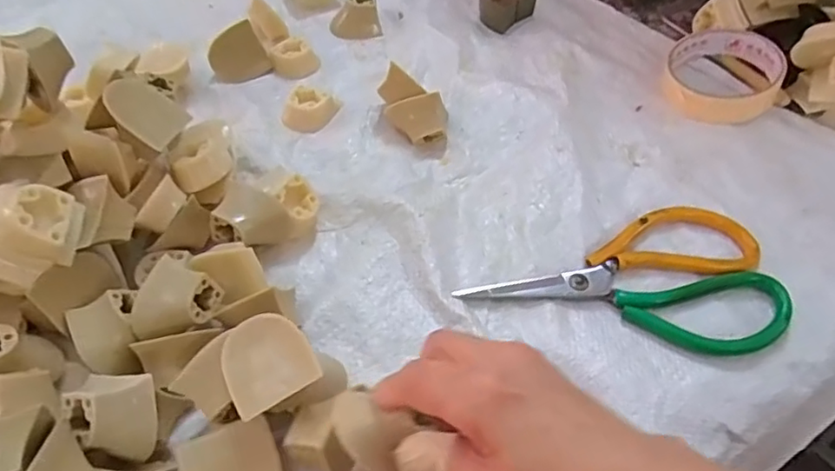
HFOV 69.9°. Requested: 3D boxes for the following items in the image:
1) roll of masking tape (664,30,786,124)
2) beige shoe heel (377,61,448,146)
[{"bbox_3d":[0.239,-0.129,0.468,0.084,0.031,0.095,29,60,20],"label":"roll of masking tape"},{"bbox_3d":[-0.002,-0.096,0.443,0.054,0.040,0.028,39,63,24],"label":"beige shoe heel"}]

